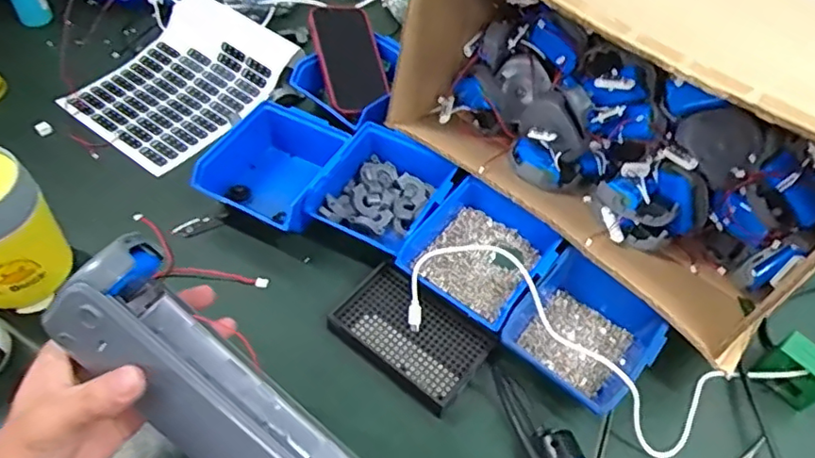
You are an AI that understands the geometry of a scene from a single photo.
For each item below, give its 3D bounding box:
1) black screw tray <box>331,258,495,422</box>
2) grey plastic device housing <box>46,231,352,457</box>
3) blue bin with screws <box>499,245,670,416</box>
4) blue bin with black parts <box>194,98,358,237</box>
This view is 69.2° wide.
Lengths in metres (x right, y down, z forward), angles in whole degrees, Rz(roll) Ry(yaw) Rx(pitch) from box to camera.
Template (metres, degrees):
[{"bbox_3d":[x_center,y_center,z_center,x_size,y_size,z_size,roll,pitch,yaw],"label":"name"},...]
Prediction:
[{"bbox_3d":[0.003,0.096,0.549,0.135,0.028,0.086,34,56,20],"label":"black screw tray"},{"bbox_3d":[-0.087,0.138,0.384,0.306,0.067,0.077,45,63,-7],"label":"grey plastic device housing"},{"bbox_3d":[0.163,0.094,0.545,0.116,0.061,0.133,35,58,20],"label":"blue bin with screws"},{"bbox_3d":[-0.134,-0.063,0.660,0.123,0.092,0.156,23,59,14],"label":"blue bin with black parts"}]

